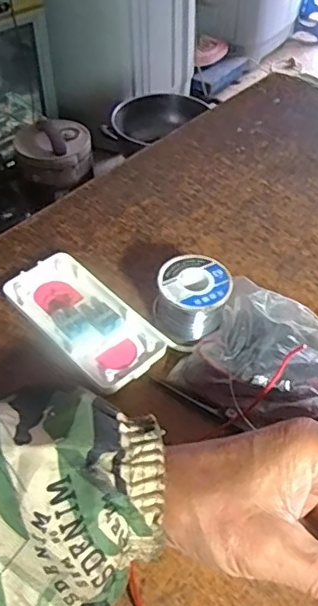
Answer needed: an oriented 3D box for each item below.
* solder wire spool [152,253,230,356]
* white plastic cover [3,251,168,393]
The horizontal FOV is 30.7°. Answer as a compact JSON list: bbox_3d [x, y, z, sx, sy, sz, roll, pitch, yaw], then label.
[{"bbox_3d":[0.023,-0.001,0.422,0.049,0.047,0.049,0,47,0],"label":"solder wire spool"},{"bbox_3d":[-0.054,0.010,0.428,0.124,0.019,0.063,36,56,28],"label":"white plastic cover"}]

